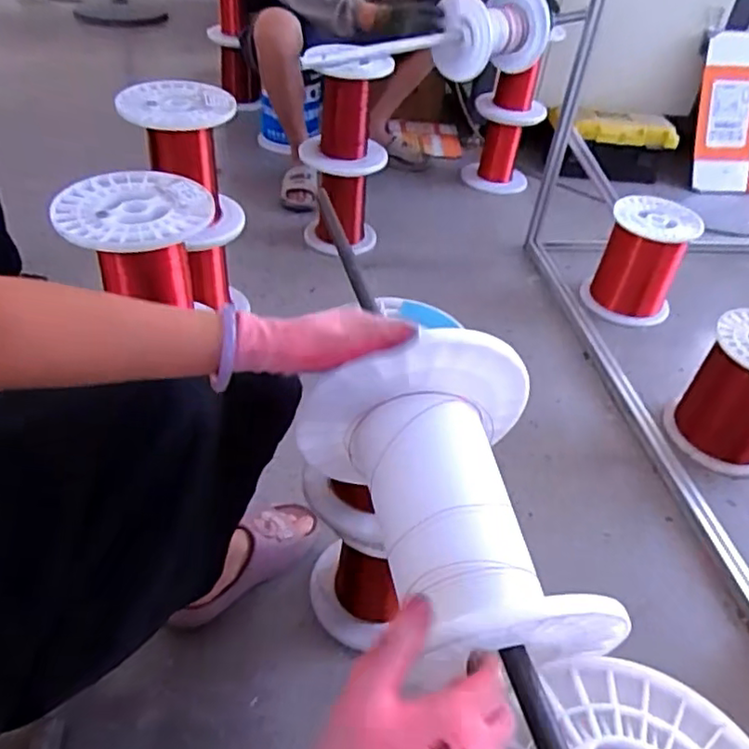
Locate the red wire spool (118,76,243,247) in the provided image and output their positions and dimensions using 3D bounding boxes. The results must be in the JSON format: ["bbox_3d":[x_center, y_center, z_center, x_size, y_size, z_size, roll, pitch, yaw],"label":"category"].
[{"bbox_3d":[-0.351,-0.398,1.205,0.189,0.247,0.184,4,42,-3],"label":"red wire spool"}]

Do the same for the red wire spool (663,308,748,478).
[{"bbox_3d":[0.704,0.032,1.207,0.198,0.249,0.195,3,42,-2],"label":"red wire spool"}]

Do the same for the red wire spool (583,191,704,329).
[{"bbox_3d":[0.647,-0.280,1.550,0.208,0.235,0.191,20,44,16],"label":"red wire spool"}]

